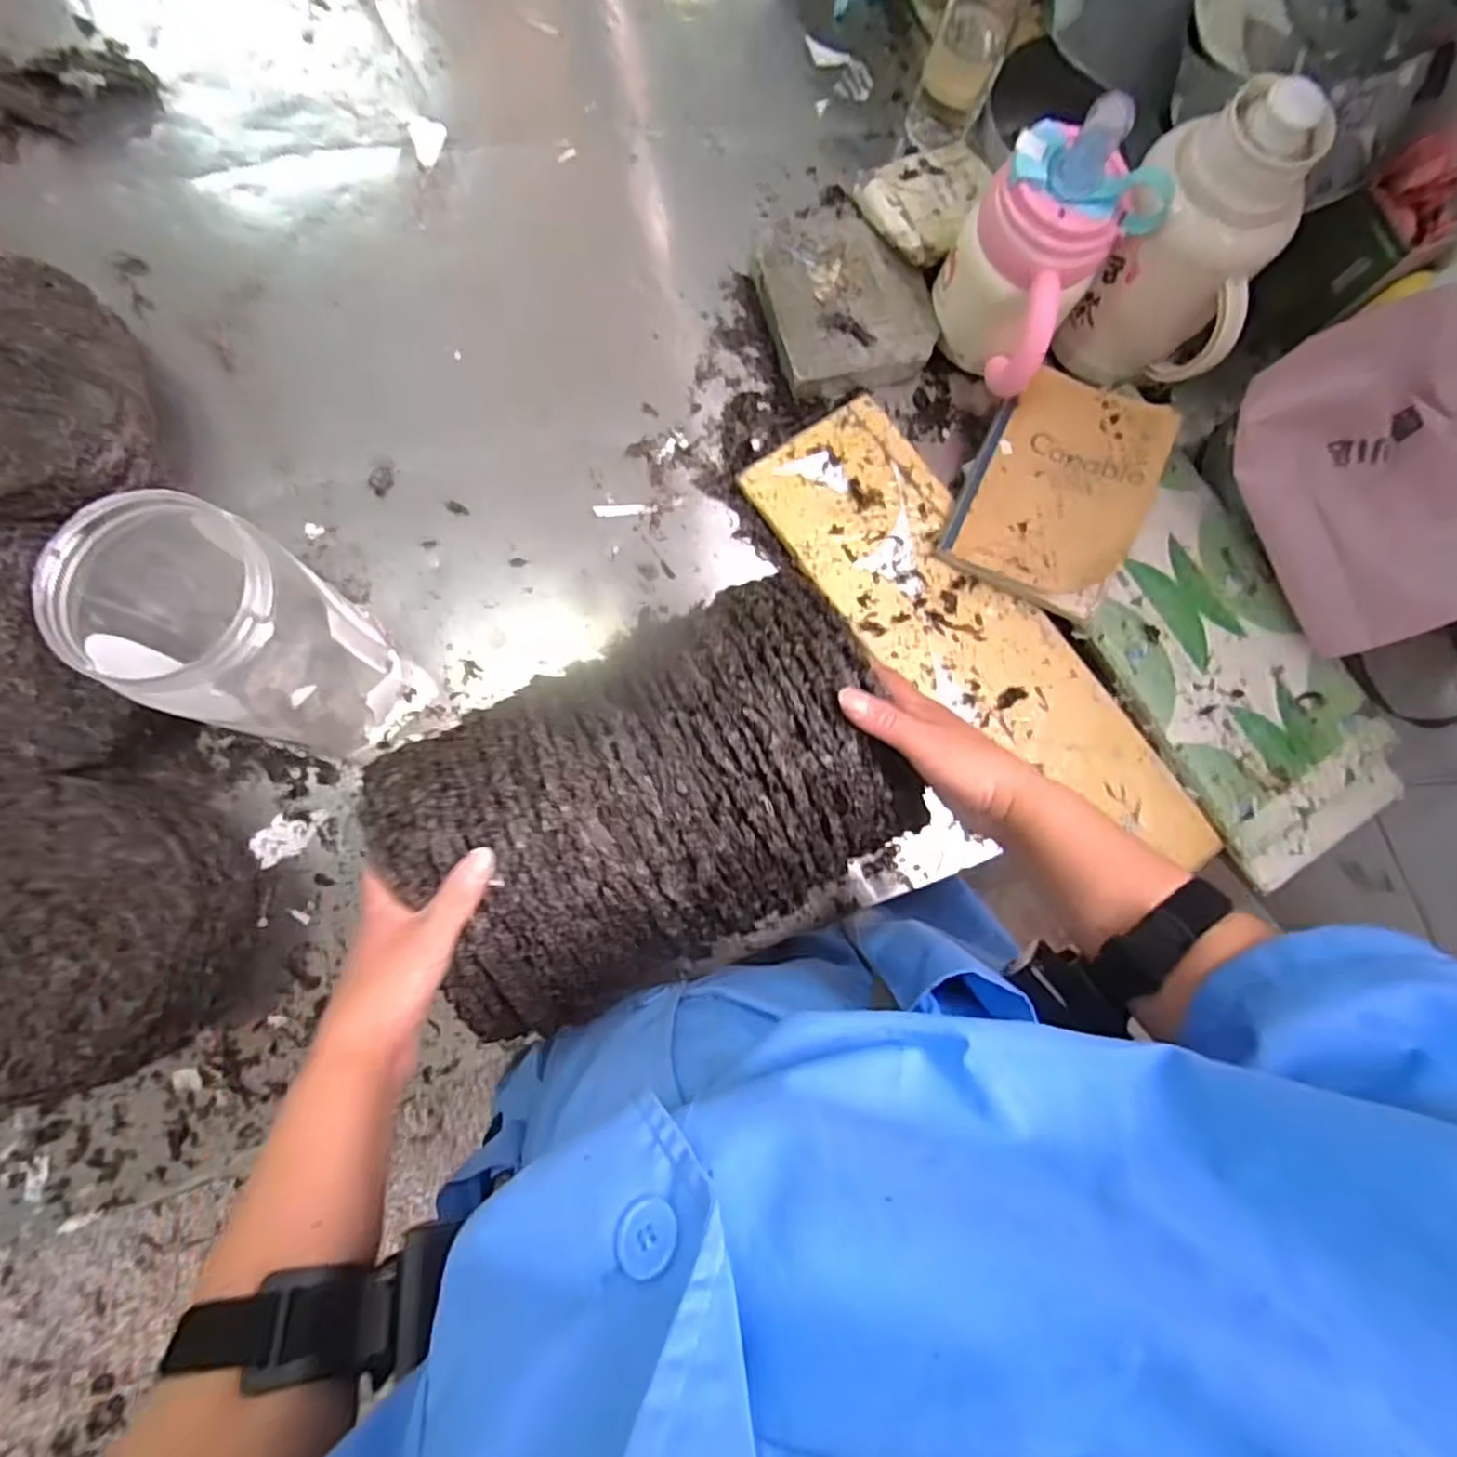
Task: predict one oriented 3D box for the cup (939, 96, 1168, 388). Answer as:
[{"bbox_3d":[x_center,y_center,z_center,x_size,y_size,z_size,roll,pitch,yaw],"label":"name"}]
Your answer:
[{"bbox_3d":[0.243,-0.377,0.576,0.120,0.184,0.119,34,81,2],"label":"cup"}]

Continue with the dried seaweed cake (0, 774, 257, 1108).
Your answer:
[{"bbox_3d":[-0.459,0.138,0.506,0.208,0.092,0.204,9,81,-2],"label":"dried seaweed cake"}]

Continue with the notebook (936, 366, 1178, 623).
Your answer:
[{"bbox_3d":[0.289,-0.213,0.625,0.144,0.042,0.210,26,81,1],"label":"notebook"}]

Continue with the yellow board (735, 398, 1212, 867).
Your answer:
[{"bbox_3d":[0.218,-0.067,0.623,0.145,0.011,0.491,-38,85,-8],"label":"yellow board"}]

